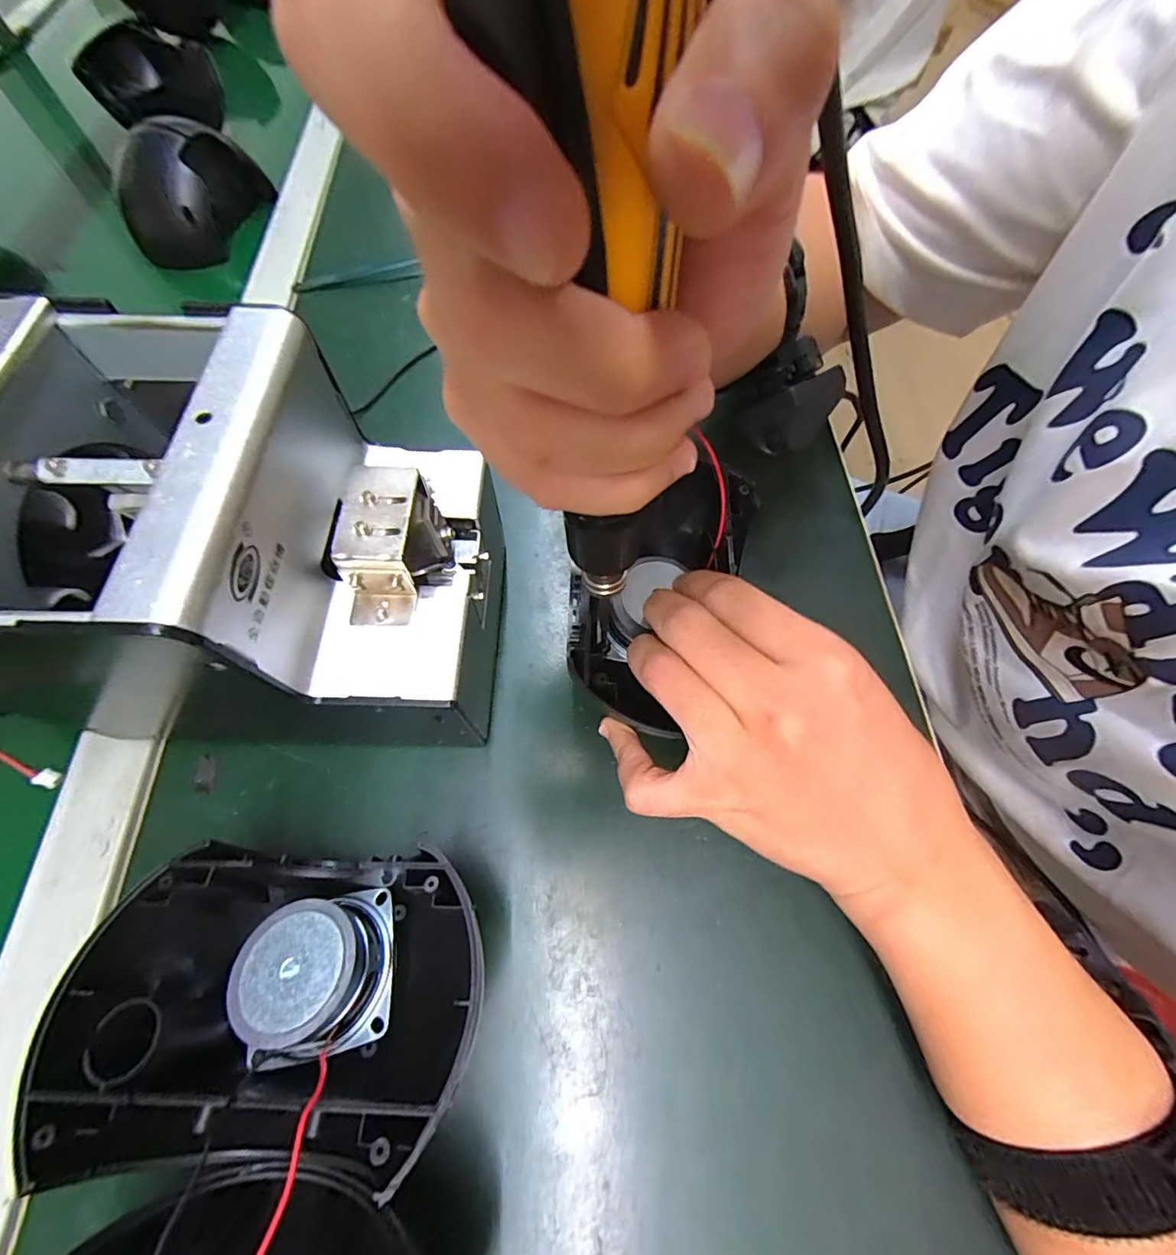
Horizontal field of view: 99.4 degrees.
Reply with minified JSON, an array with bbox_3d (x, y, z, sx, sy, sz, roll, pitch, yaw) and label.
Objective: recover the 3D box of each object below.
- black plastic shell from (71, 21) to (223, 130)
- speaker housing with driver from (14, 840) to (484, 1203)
[{"bbox_3d":[-0.409,-0.515,0.473,0.132,0.050,0.082,32,69,14],"label":"black plastic shell"},{"bbox_3d":[-0.106,0.127,0.183,0.141,0.077,0.079,1,65,1],"label":"speaker housing with driver"}]

